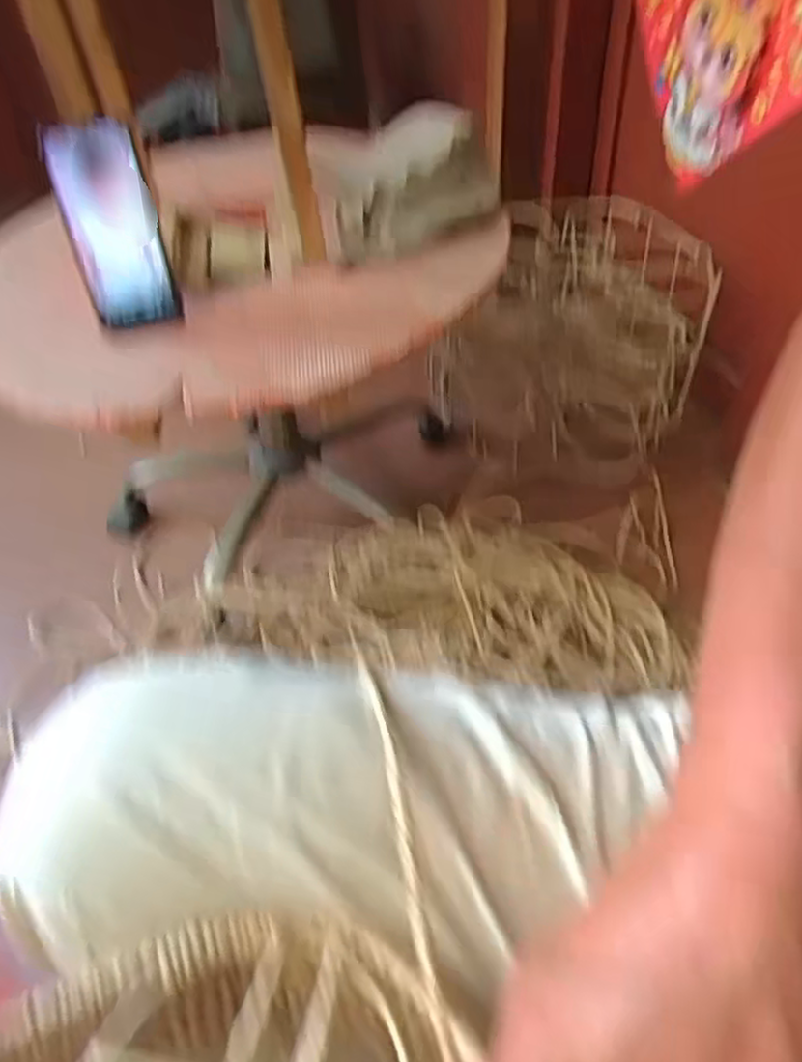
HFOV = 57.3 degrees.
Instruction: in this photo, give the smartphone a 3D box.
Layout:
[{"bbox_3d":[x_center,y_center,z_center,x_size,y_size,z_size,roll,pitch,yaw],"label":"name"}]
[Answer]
[{"bbox_3d":[-0.242,-0.253,0.615,0.073,0.157,0.016,-11,31,0],"label":"smartphone"}]

